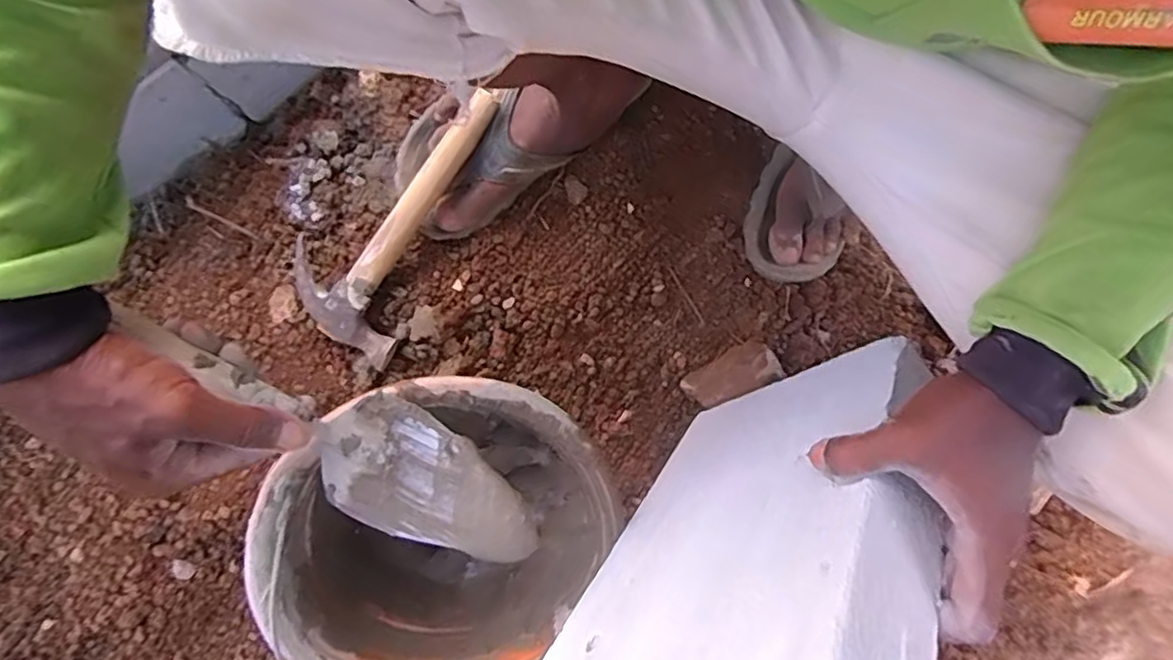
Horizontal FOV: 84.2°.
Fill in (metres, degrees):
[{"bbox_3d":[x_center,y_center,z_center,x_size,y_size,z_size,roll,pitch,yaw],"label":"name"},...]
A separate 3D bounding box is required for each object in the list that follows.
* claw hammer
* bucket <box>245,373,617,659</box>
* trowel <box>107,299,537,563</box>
[{"bbox_3d":[-0.161,-0.102,0.569,0.107,0.028,0.251,35,95,6],"label":"claw hammer"},{"bbox_3d":[-0.106,0.160,0.511,0.232,0.176,0.253,34,85,5],"label":"bucket"},{"bbox_3d":[-0.146,0.066,0.385,0.252,0.043,0.073,32,80,-12],"label":"trowel"}]

